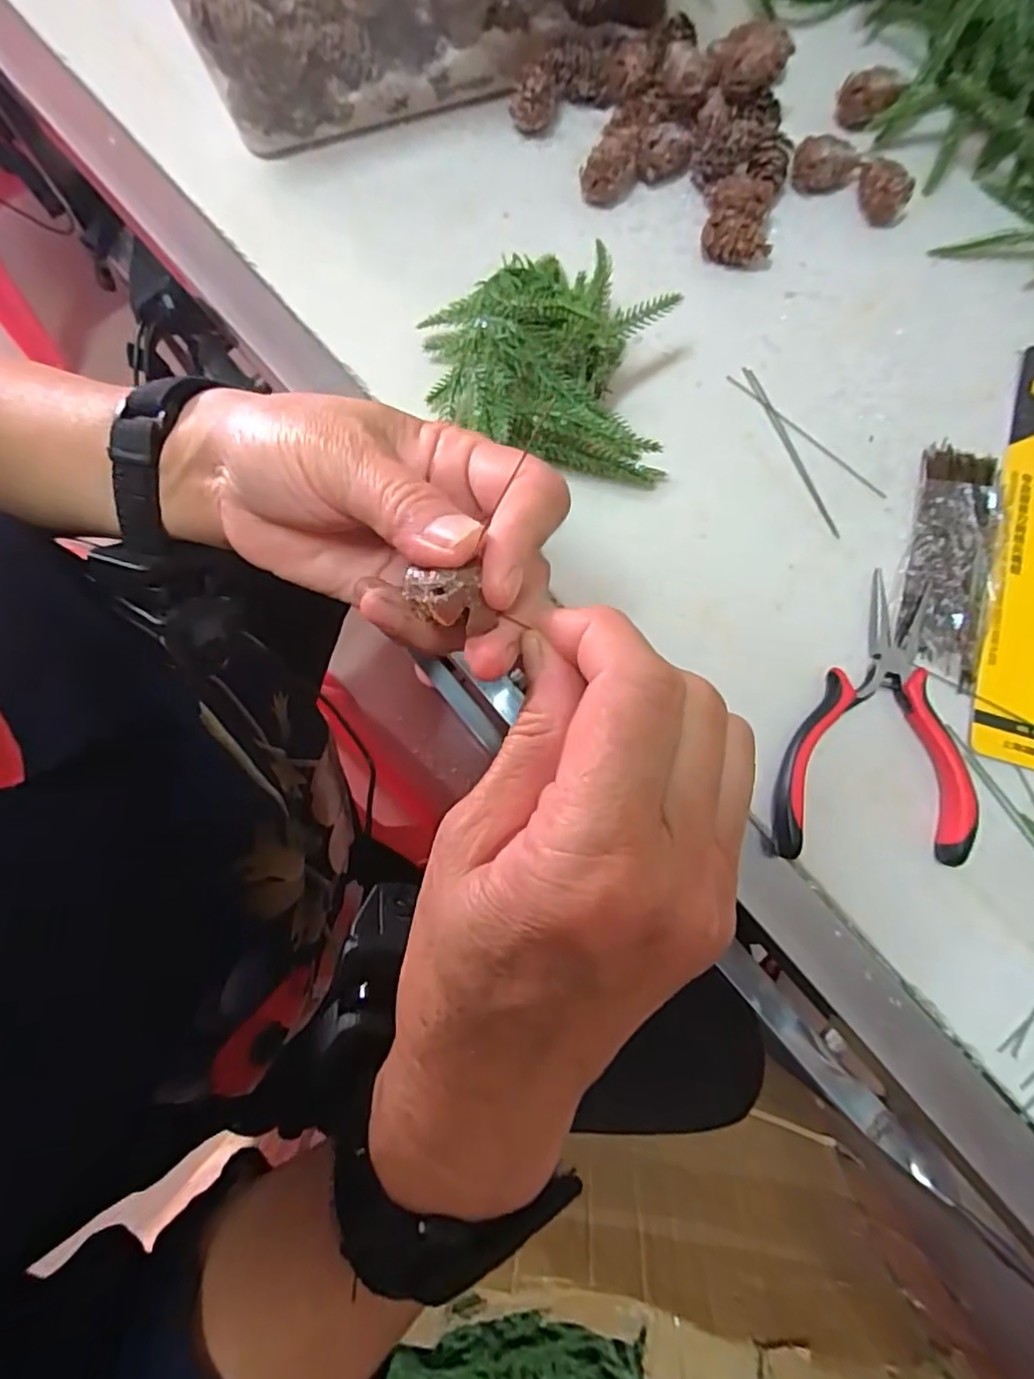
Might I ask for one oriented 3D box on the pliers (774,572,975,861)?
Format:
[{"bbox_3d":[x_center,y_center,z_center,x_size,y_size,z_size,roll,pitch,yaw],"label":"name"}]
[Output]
[{"bbox_3d":[0.169,0.018,0.286,0.076,0.014,0.137,20,79,4],"label":"pliers"}]

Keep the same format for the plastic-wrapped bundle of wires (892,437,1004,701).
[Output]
[{"bbox_3d":[0.209,-0.062,0.306,0.042,0.010,0.118,17,79,3],"label":"plastic-wrapped bundle of wires"}]

